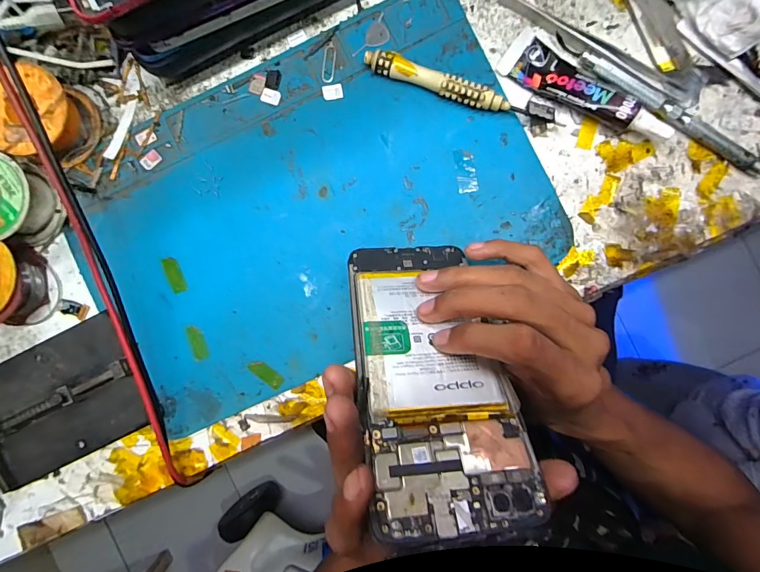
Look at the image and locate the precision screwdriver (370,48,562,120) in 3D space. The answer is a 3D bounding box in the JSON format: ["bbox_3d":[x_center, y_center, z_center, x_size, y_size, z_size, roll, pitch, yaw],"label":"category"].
[{"bbox_3d":[0.049,-0.123,0.241,0.120,0.012,0.015,17,91,2],"label":"precision screwdriver"}]

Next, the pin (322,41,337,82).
[{"bbox_3d":[-0.033,-0.145,0.252,0.009,0.004,0.026,5,91,2],"label":"pin"}]

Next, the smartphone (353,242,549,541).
[{"bbox_3d":[0.024,0.035,0.190,0.068,0.004,0.148,-3,51,-8],"label":"smartphone"}]

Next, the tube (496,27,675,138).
[{"bbox_3d":[0.128,-0.123,0.237,0.106,0.018,0.030,30,91,2],"label":"tube"}]

